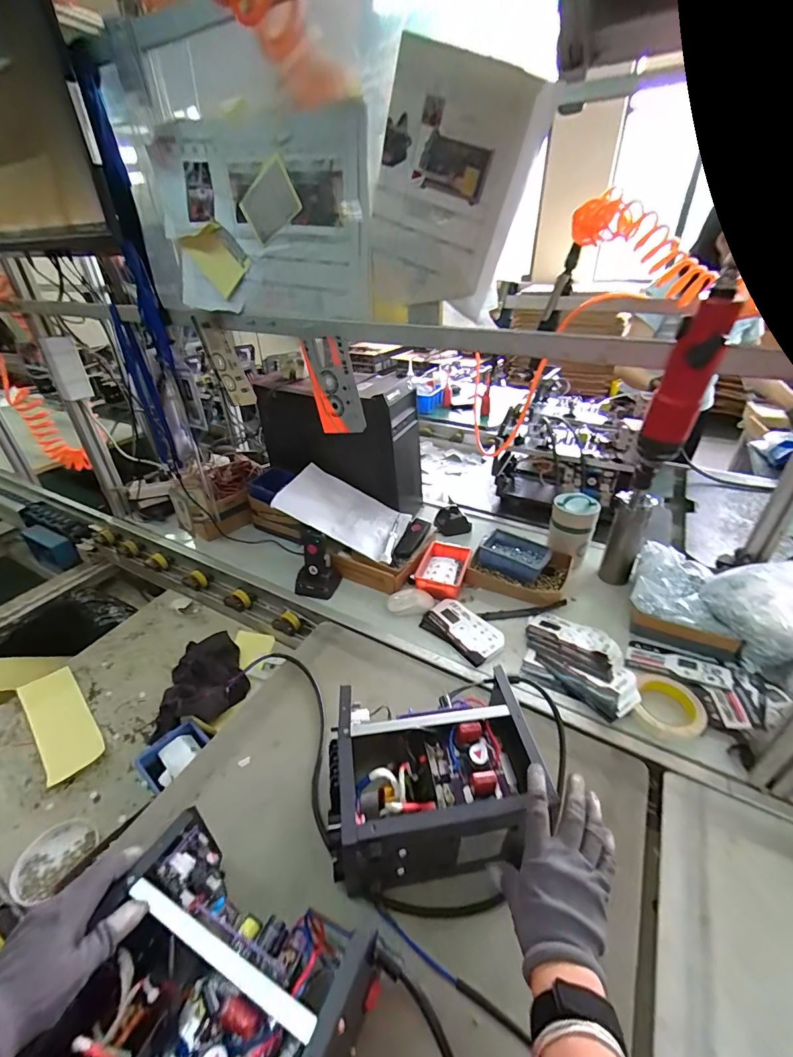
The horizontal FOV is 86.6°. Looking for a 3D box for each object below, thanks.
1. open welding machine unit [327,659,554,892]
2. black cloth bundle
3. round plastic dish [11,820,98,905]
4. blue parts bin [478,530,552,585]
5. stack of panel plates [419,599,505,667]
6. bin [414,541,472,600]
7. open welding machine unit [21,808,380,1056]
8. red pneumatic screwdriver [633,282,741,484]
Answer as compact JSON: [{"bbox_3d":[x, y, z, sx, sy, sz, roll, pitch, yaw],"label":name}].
[{"bbox_3d":[0.045,0.309,0.526,0.240,0.141,0.168,-7,35,-7],"label":"open welding machine unit"},{"bbox_3d":[-0.394,0.284,0.826,0.167,0.060,0.231,-19,37,-23],"label":"black cloth bundle"},{"bbox_3d":[-0.489,0.468,0.600,0.081,0.012,0.097,16,38,25],"label":"round plastic dish"},{"bbox_3d":[0.271,0.070,0.969,0.148,0.056,0.108,21,41,30],"label":"blue parts bin"},{"bbox_3d":[0.132,0.200,0.830,0.093,0.017,0.156,-30,43,-34],"label":"stack of panel plates"},{"bbox_3d":[0.107,0.094,0.954,0.098,0.051,0.155,11,37,19],"label":"bin"},{"bbox_3d":[-0.161,0.420,0.365,0.229,0.131,0.186,15,38,24],"label":"open welding machine unit"},{"bbox_3d":[0.259,-0.117,0.387,0.038,0.178,0.033,16,38,25],"label":"red pneumatic screwdriver"}]

